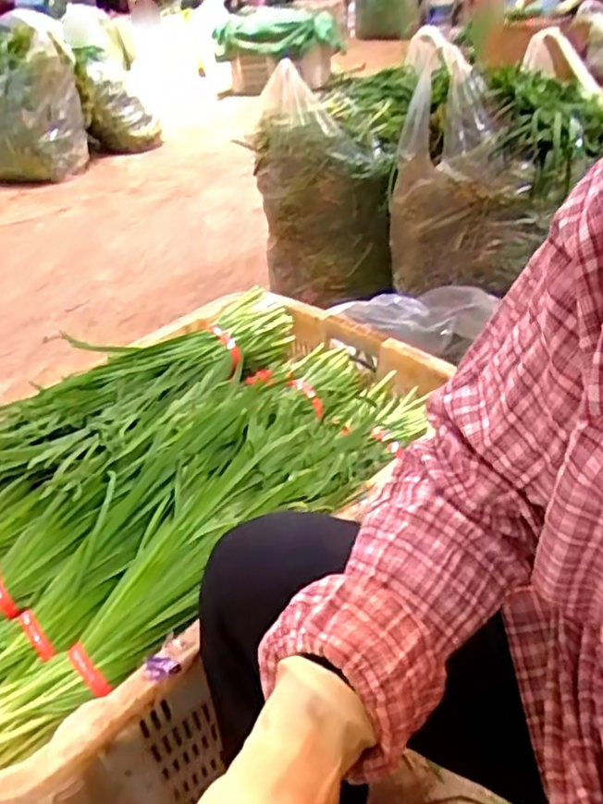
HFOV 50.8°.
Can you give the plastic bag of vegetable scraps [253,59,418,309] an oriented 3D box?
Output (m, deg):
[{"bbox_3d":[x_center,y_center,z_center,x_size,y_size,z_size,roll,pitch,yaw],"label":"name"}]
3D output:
[{"bbox_3d":[0.073,-0.489,1.495,0.318,0.466,0.338,2,37,11],"label":"plastic bag of vegetable scraps"}]

